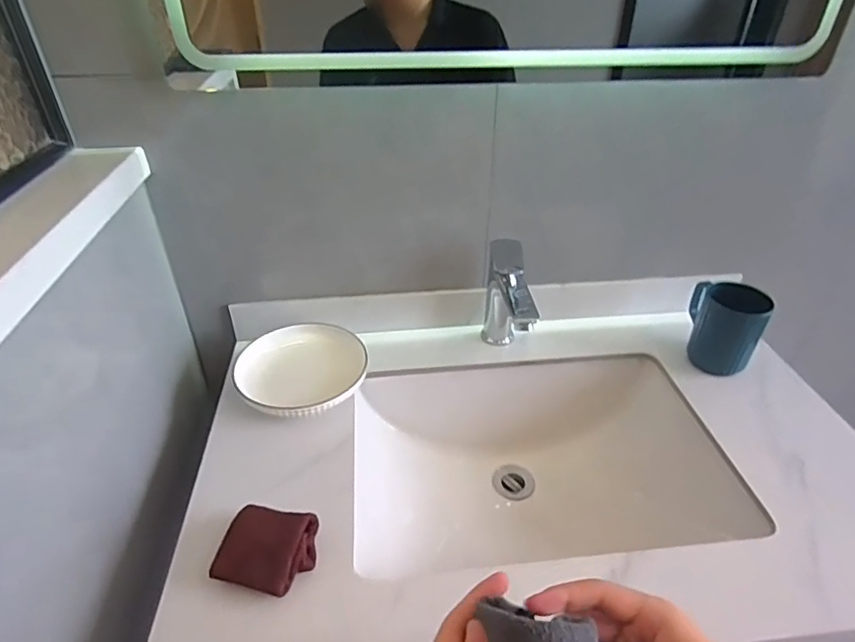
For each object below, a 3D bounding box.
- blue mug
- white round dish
[{"bbox_3d":[0.415,0.001,0.739,0.080,0.098,0.094,10,37,14],"label":"blue mug"},{"bbox_3d":[-0.168,0.060,0.707,0.163,0.028,0.140,-18,39,-23],"label":"white round dish"}]

